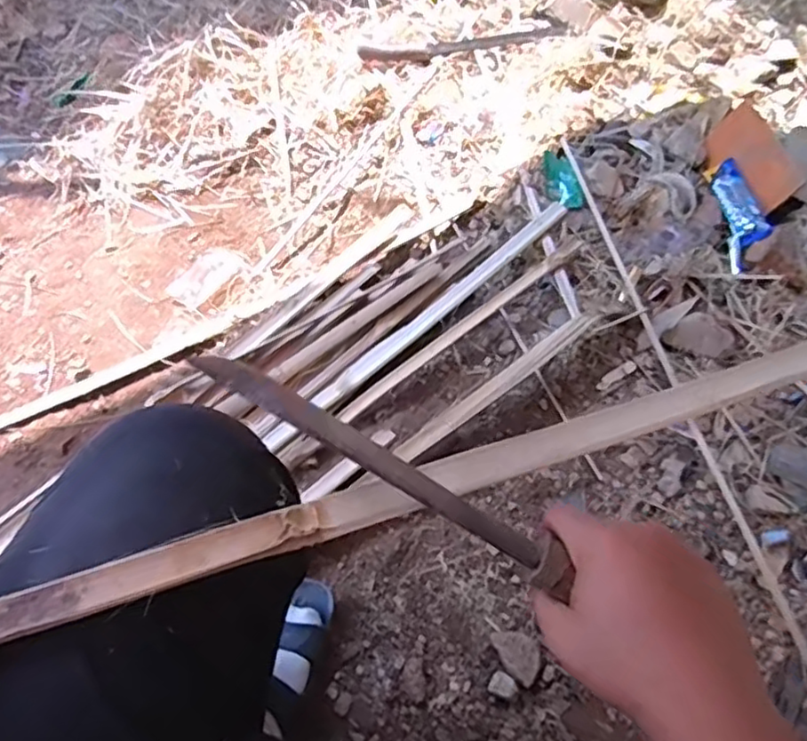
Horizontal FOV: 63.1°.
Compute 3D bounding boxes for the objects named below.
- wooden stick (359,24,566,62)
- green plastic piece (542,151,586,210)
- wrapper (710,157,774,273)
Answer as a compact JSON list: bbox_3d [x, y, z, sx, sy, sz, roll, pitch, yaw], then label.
[{"bbox_3d":[0.110,-0.606,1.226,0.376,0.025,0.054,-8,61,-2],"label":"wooden stick"},{"bbox_3d":[0.255,-0.311,1.074,0.056,0.011,0.118,-12,62,-4],"label":"green plastic piece"},{"bbox_3d":[0.509,-0.240,0.994,0.060,0.019,0.209,-13,54,26],"label":"wrapper"}]

